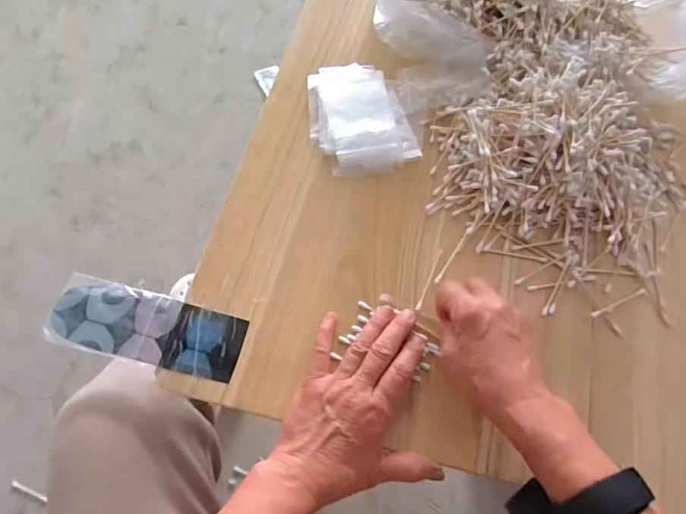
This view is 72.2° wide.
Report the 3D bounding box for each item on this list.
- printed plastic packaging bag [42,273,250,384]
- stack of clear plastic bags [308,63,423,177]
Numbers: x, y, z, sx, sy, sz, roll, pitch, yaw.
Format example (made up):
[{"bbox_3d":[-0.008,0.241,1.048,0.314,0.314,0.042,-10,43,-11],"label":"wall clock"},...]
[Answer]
[{"bbox_3d":[-0.182,0.065,0.436,0.174,0.010,0.064,13,67,4],"label":"printed plastic packaging bag"},{"bbox_3d":[0.017,-0.166,0.536,0.106,0.024,0.151,-14,68,-8],"label":"stack of clear plastic bags"}]

